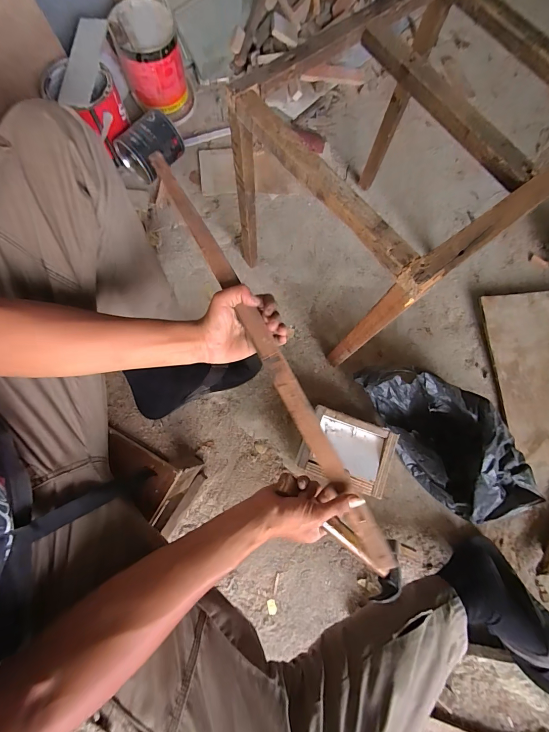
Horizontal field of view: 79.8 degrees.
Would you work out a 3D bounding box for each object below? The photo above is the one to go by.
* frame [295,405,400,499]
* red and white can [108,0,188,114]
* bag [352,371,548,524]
[{"bbox_3d":[0.134,0.160,0.610,0.161,0.030,0.127,20,76,2],"label":"frame"},{"bbox_3d":[-0.306,-0.755,0.829,0.149,0.166,0.139,-12,78,-2],"label":"red and white can"},{"bbox_3d":[0.319,0.127,0.637,0.165,0.155,0.364,-43,81,-8],"label":"bag"}]

